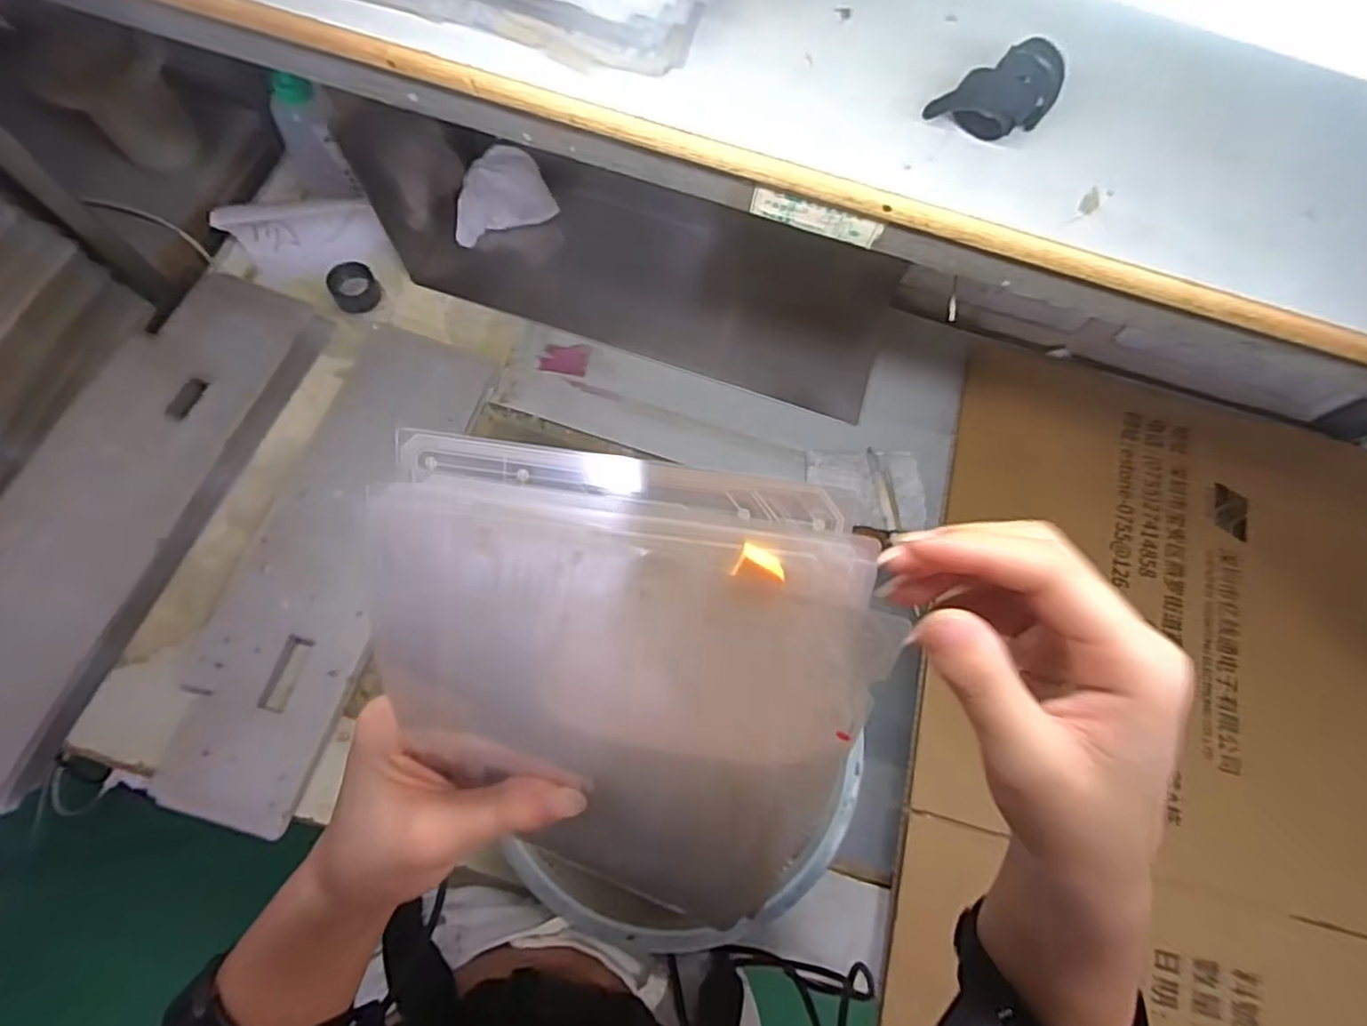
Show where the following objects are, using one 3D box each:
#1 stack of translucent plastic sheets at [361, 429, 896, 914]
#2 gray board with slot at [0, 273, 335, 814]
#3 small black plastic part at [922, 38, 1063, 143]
[{"bbox_3d":[-0.012,0.053,0.188,0.118,0.147,0.017,2,29,7],"label":"stack of translucent plastic sheets"},{"bbox_3d":[-0.458,-0.008,0.519,0.124,0.026,0.442,24,72,-8],"label":"gray board with slot"},{"bbox_3d":[0.134,-0.174,0.272,0.050,0.023,0.026,-19,74,-12],"label":"small black plastic part"}]

